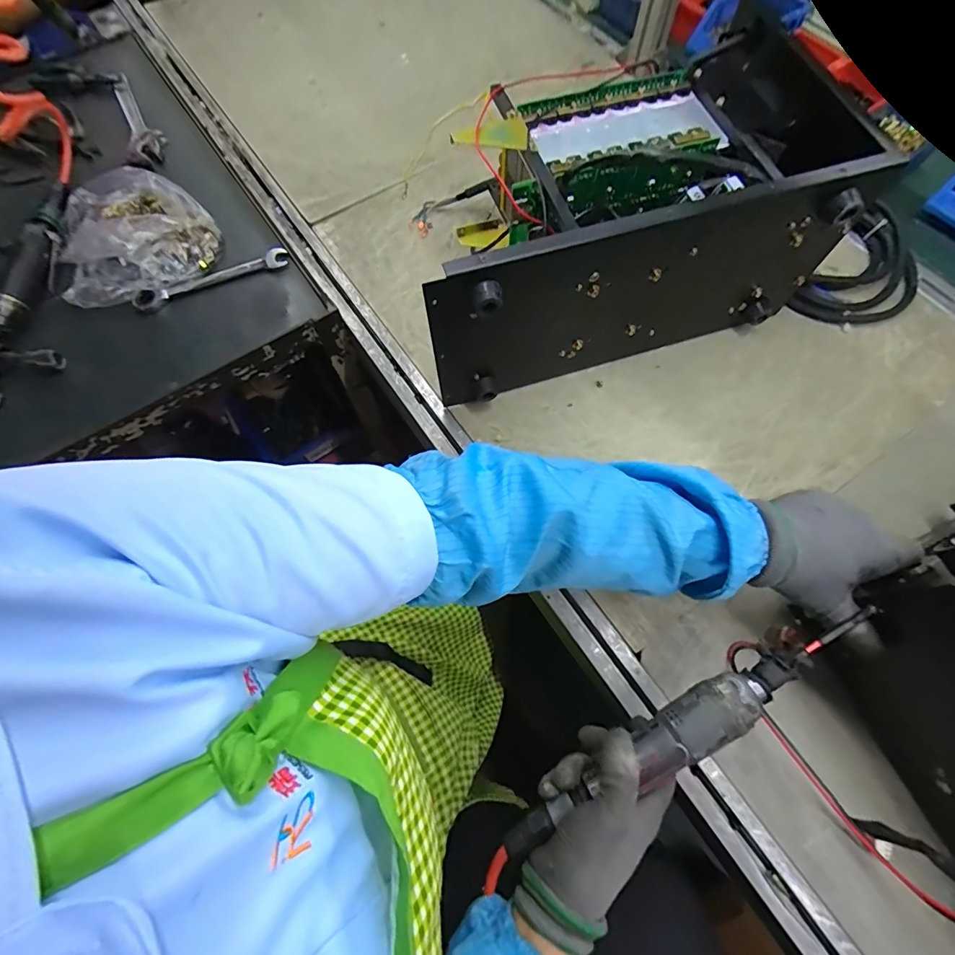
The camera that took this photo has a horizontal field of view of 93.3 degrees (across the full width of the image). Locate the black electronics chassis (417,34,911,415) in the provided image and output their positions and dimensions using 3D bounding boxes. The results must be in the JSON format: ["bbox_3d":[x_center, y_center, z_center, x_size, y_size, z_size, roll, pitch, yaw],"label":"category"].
[{"bbox_3d":[0.141,-0.294,0.512,0.461,0.201,0.282,-18,69,-6],"label":"black electronics chassis"}]

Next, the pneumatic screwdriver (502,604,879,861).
[{"bbox_3d":[0.160,0.193,0.341,0.325,0.030,0.037,-33,71,-1],"label":"pneumatic screwdriver"}]

